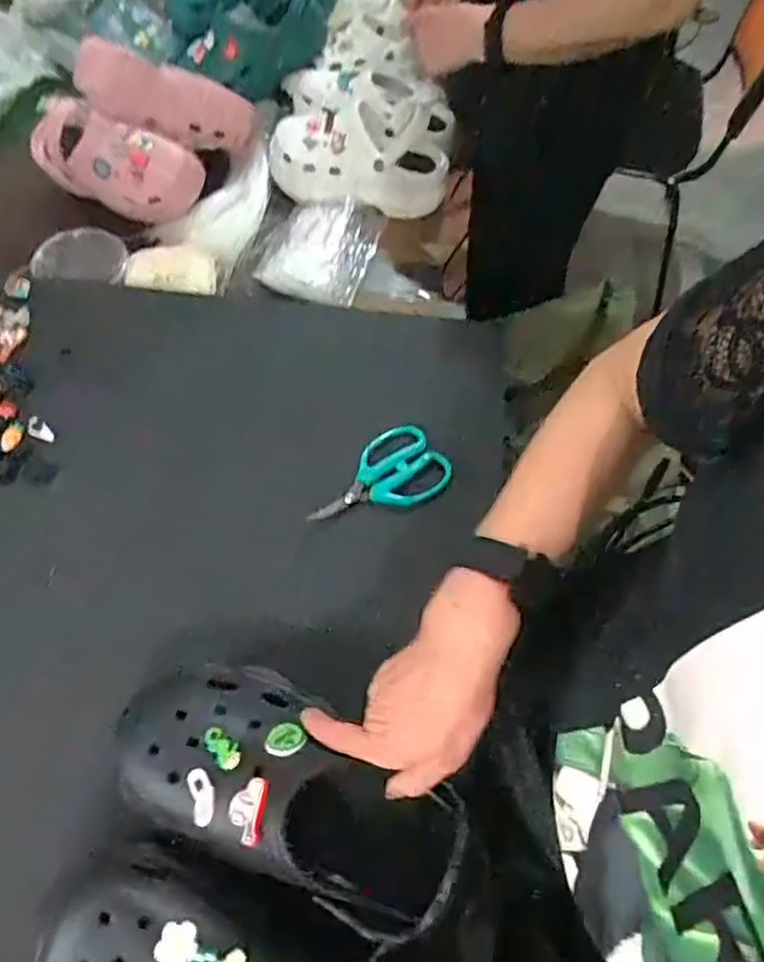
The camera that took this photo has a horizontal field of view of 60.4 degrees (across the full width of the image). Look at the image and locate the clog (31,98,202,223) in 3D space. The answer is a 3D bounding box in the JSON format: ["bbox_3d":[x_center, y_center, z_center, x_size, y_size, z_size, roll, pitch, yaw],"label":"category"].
[{"bbox_3d":[-0.414,-0.499,0.990,0.258,0.125,0.101,24,61,12],"label":"clog"}]

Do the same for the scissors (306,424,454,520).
[{"bbox_3d":[-0.003,0.000,0.643,0.143,0.015,0.082,-28,63,-17],"label":"scissors"}]

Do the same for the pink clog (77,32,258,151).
[{"bbox_3d":[-0.336,-0.607,1.043,0.272,0.104,0.086,9,56,-24],"label":"pink clog"}]

